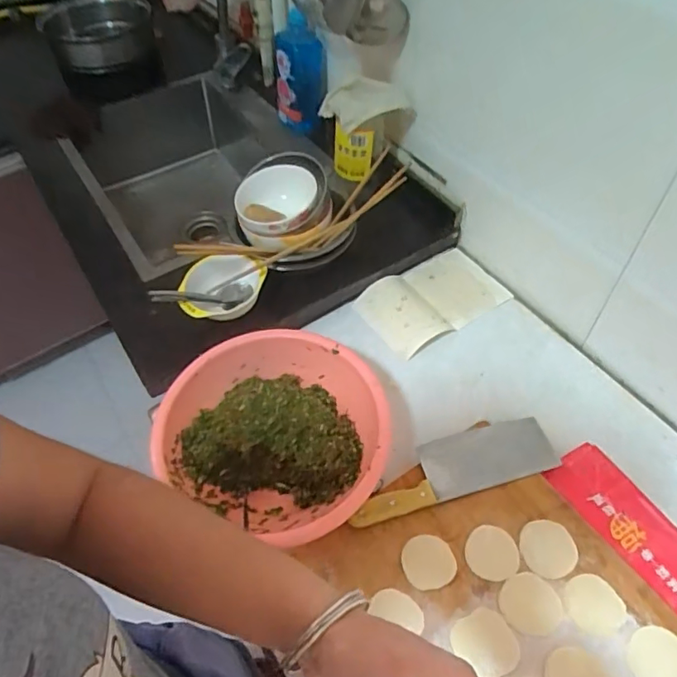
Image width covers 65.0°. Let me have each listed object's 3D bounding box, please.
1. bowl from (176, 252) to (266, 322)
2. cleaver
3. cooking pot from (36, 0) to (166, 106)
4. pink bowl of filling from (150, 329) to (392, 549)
[{"bbox_3d":[-0.179,-0.074,0.811,0.132,0.052,0.094,-36,59,-23],"label":"bowl"},{"bbox_3d":[0.143,0.166,0.684,0.270,0.015,0.080,-15,56,-11],"label":"cleaver"},{"bbox_3d":[-0.564,-0.712,1.291,0.247,0.154,0.236,-1,52,2],"label":"cooking pot"},{"bbox_3d":[-0.078,0.127,0.710,0.295,0.097,0.266,25,58,20],"label":"pink bowl of filling"}]

